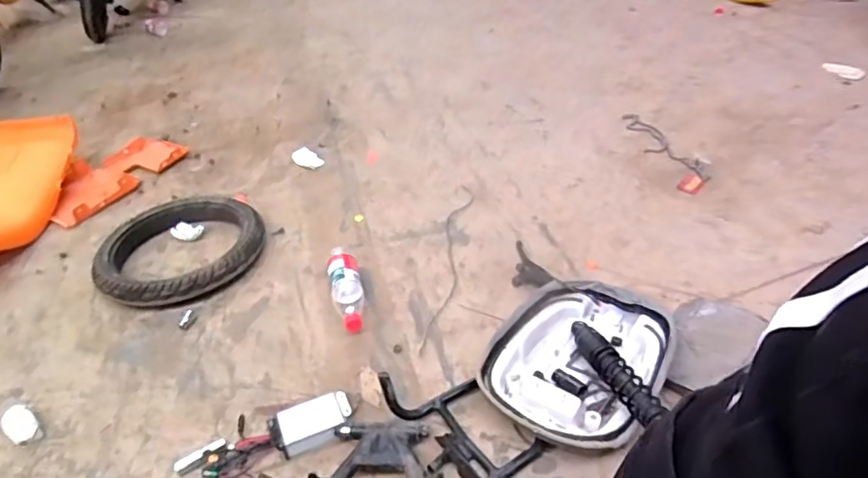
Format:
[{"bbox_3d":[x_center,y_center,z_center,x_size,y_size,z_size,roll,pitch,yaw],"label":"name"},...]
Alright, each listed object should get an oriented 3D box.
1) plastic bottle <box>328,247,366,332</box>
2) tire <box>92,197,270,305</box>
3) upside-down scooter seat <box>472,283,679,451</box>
[{"bbox_3d":[-0.175,0.094,1.141,0.064,0.061,0.231,-10,38,-9],"label":"plastic bottle"},{"bbox_3d":[-0.540,0.019,1.262,0.288,0.085,0.364,14,40,22],"label":"tire"},{"bbox_3d":[0.239,0.198,0.956,0.265,0.081,0.352,20,43,28],"label":"upside-down scooter seat"}]

